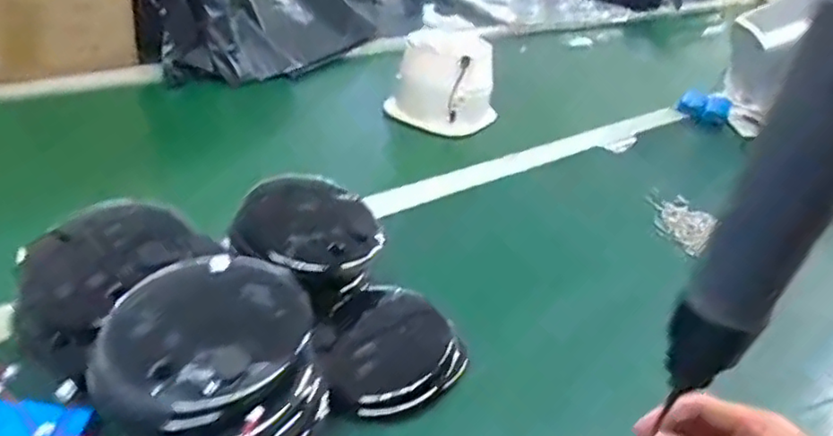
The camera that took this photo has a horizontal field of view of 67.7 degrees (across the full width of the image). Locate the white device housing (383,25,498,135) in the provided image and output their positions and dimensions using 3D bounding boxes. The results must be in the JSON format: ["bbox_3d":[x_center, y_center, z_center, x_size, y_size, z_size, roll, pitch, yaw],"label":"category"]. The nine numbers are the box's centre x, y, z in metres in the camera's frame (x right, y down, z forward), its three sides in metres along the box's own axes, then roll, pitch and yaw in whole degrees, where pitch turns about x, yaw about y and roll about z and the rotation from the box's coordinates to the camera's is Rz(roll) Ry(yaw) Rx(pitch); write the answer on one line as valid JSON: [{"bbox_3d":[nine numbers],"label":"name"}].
[{"bbox_3d":[0.036,-0.188,0.838,0.100,0.122,0.111,-18,39,-35],"label":"white device housing"}]

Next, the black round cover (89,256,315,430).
[{"bbox_3d":[-0.111,0.058,0.336,0.105,0.014,0.100,9,40,-8],"label":"black round cover"}]

